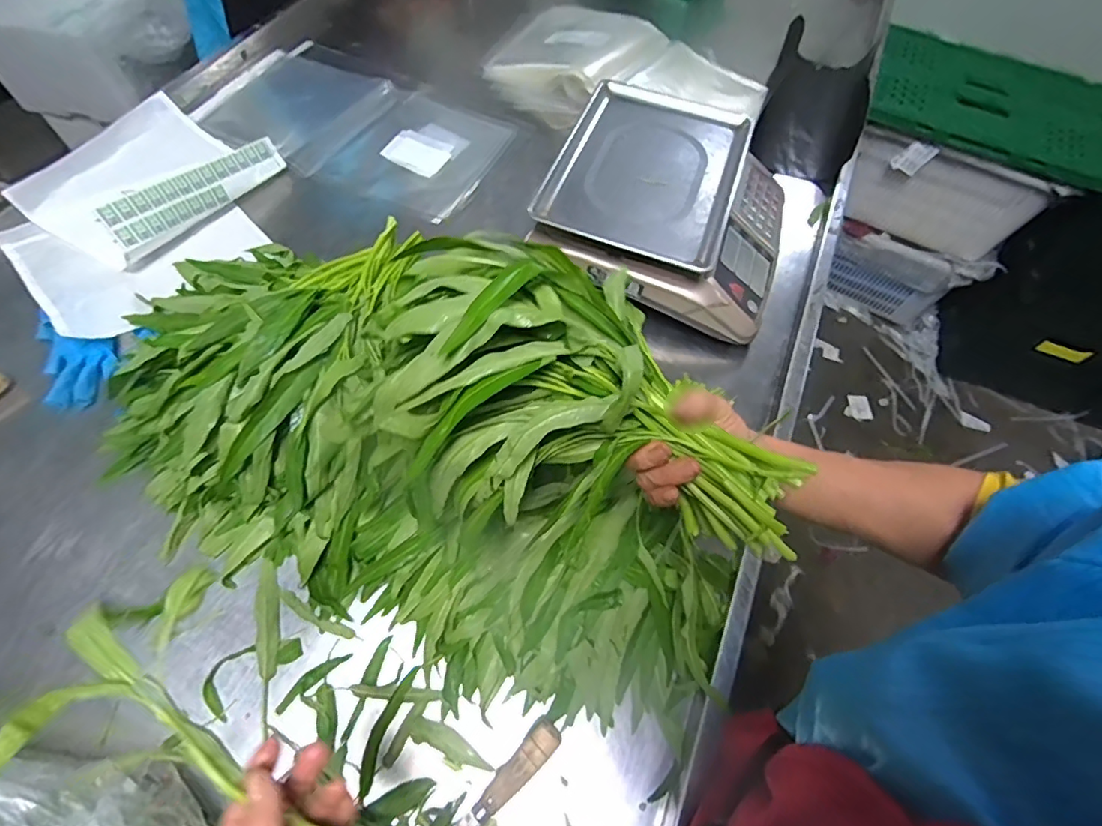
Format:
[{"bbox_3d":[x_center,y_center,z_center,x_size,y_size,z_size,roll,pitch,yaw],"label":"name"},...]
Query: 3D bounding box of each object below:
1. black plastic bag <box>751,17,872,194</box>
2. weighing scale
[{"bbox_3d":[0.480,-0.572,0.969,0.160,0.106,0.358,18,62,6],"label":"black plastic bag"},{"bbox_3d":[0.179,-0.299,0.769,0.319,0.121,0.337,20,62,7],"label":"weighing scale"}]

